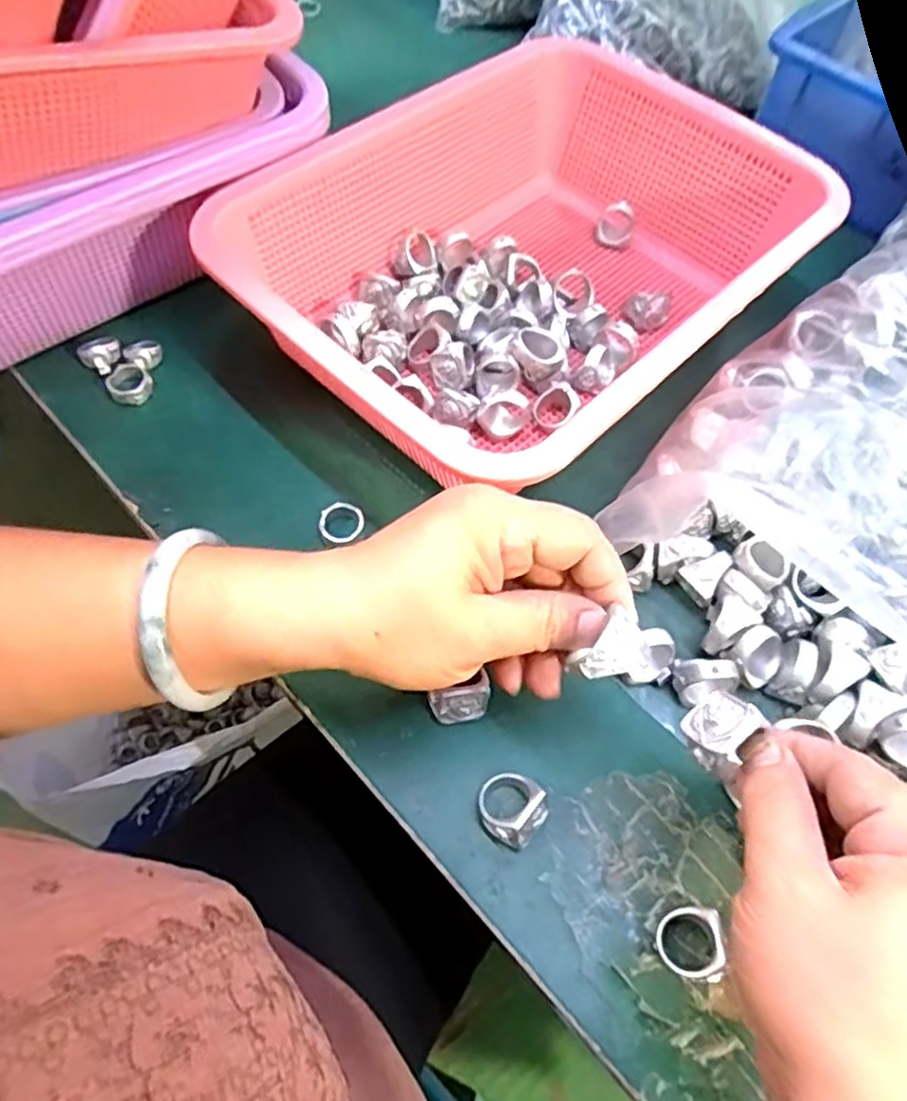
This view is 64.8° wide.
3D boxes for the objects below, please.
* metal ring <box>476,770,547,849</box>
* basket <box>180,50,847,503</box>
[{"bbox_3d":[0.023,0.103,0.286,0.027,0.020,0.025,38,65,15],"label":"metal ring"},{"bbox_3d":[0.047,-0.162,0.398,0.293,0.080,0.223,-39,71,-22],"label":"basket"}]

